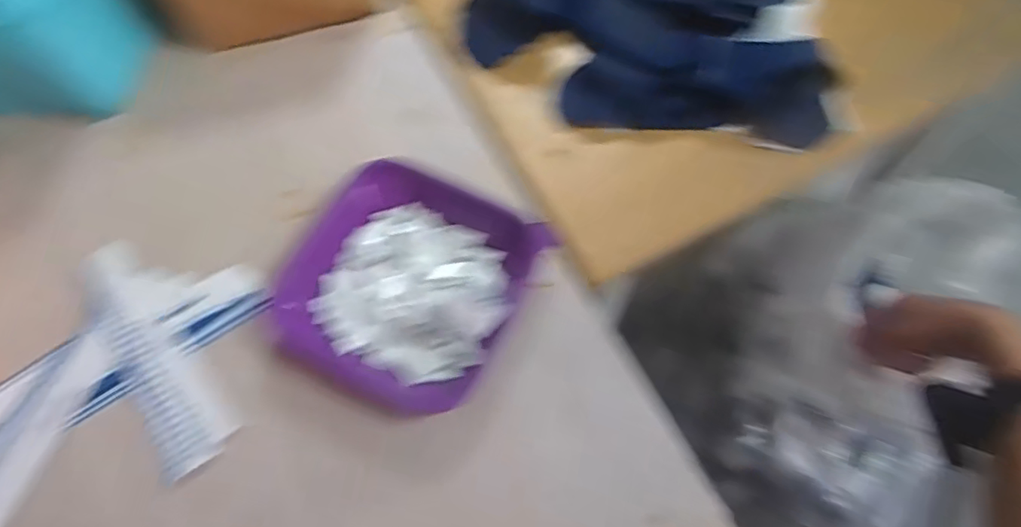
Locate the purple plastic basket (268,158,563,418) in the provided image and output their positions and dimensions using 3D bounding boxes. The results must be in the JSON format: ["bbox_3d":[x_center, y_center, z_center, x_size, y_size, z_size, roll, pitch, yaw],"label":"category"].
[{"bbox_3d":[-0.083,0.011,0.496,0.190,0.049,0.193,22,67,12],"label":"purple plastic basket"}]

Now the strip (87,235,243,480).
[{"bbox_3d":[-0.298,0.068,0.497,0.060,0.009,0.223,-34,68,-14],"label":"strip"}]

